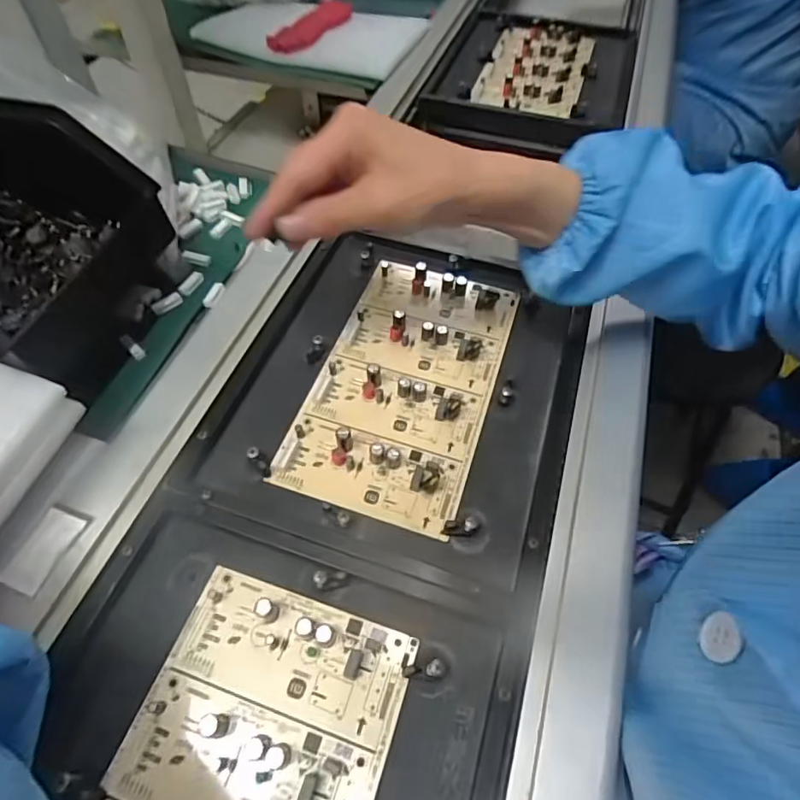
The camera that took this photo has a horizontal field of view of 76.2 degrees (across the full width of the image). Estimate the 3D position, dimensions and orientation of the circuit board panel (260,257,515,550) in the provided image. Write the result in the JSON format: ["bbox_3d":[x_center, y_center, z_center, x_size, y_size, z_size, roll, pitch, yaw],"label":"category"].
[{"bbox_3d":[0.006,-0.021,0.380,0.119,0.016,0.222,17,58,9],"label":"circuit board panel"}]

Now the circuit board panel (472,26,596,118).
[{"bbox_3d":[0.183,-0.446,0.687,0.127,0.021,0.241,17,55,11],"label":"circuit board panel"}]

